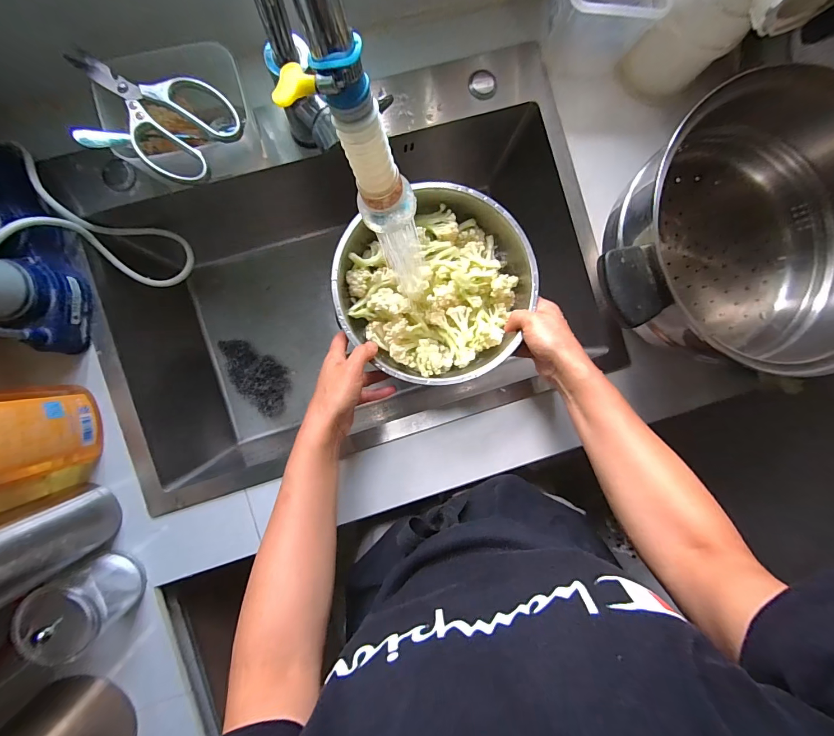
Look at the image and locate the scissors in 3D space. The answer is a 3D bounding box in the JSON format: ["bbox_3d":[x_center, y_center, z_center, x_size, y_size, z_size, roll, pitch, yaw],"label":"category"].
[{"bbox_3d":[-0.279,-0.272,0.377,0.185,0.022,0.101,34,88,-3],"label":"scissors"}]

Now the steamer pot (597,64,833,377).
[{"bbox_3d":[0.322,-0.124,0.376,0.263,0.121,0.256,0,90,-4],"label":"steamer pot"}]

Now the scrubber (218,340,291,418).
[{"bbox_3d":[-0.287,0.011,0.657,0.155,0.031,0.078,43,87,-3],"label":"scrubber"}]

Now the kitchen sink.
[{"bbox_3d":[-0.087,-0.139,0.592,0.658,0.248,0.478,-19,91,-4],"label":"kitchen sink"}]

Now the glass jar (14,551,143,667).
[{"bbox_3d":[-0.371,0.261,0.406,0.073,0.094,0.076,0,90,-4],"label":"glass jar"}]

